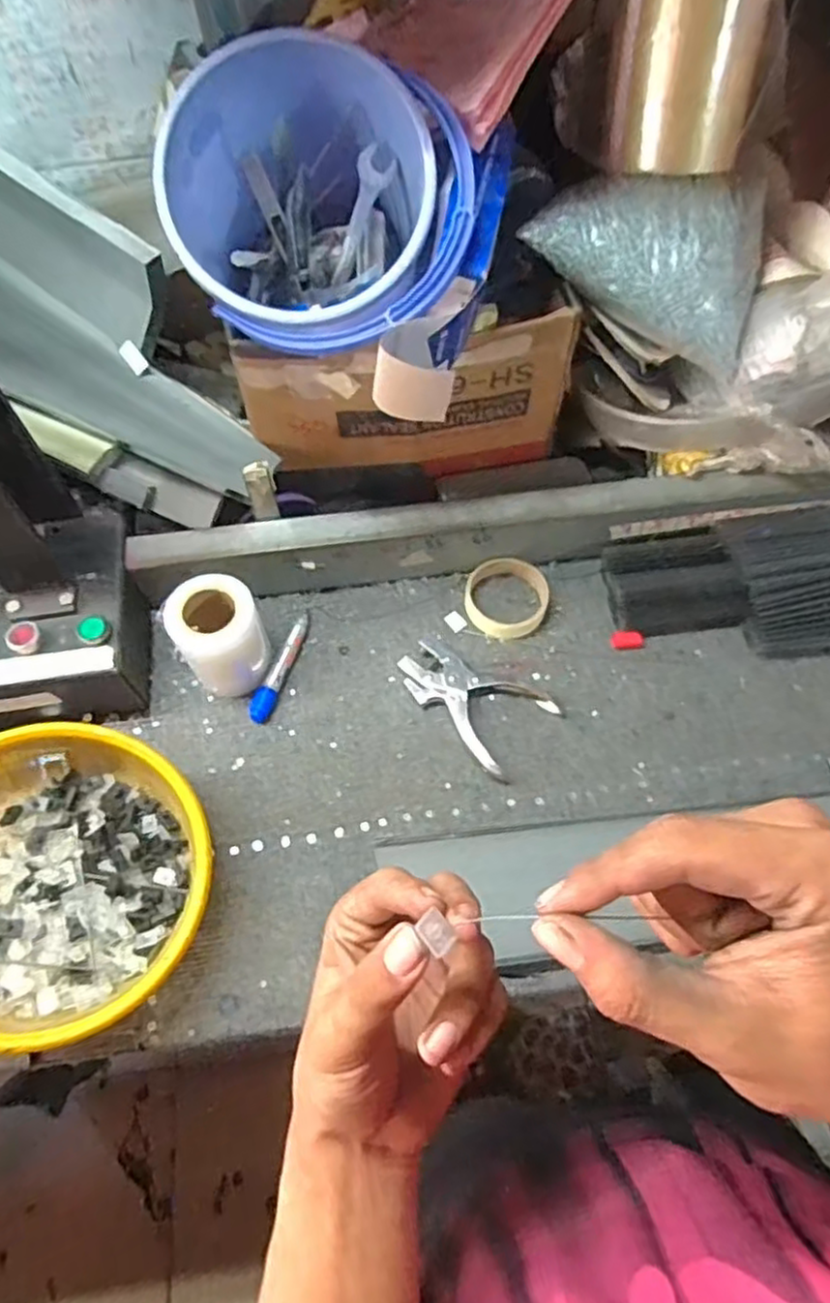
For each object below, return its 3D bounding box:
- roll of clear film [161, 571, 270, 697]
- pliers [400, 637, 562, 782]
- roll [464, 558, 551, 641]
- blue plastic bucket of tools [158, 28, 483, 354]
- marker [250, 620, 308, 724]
[{"bbox_3d":[-0.180,-0.010,0.668,0.076,0.107,0.074,0,62,0],"label":"roll of clear film"},{"bbox_3d":[0.051,0.050,0.693,0.153,0.021,0.094,30,67,15],"label":"pliers"},{"bbox_3d":[0.098,-0.056,0.743,0.089,0.024,0.084,0,62,0],"label":"roll"},{"bbox_3d":[-0.071,-0.351,0.615,0.228,0.209,0.228,0,96,2],"label":"blue plastic bucket of tools"},{"bbox_3d":[-0.137,0.017,0.708,0.022,0.017,0.115,16,64,9],"label":"marker"}]

